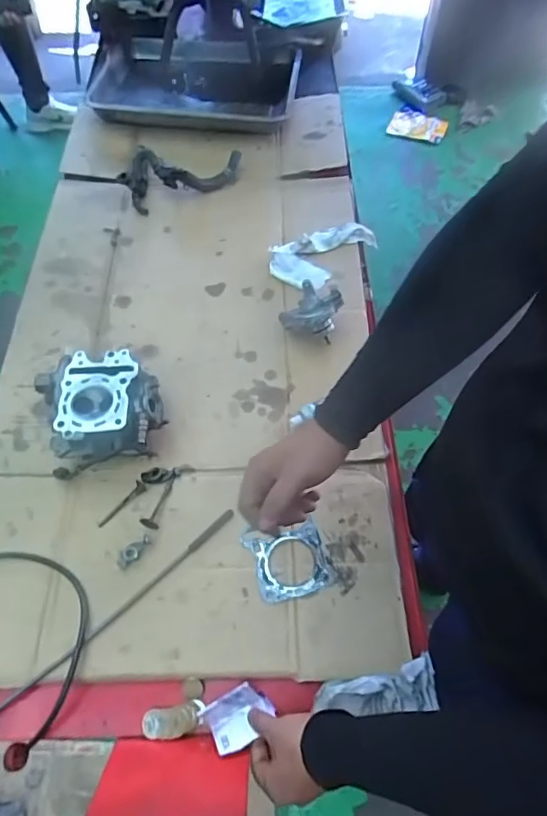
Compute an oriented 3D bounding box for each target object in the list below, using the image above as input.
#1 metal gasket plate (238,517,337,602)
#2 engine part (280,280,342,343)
[{"bbox_3d":[0.019,0.198,0.664,0.096,0.006,0.099,-18,63,-6],"label":"metal gasket plate"},{"bbox_3d":[0.063,-0.161,0.819,0.087,0.059,0.093,0,61,1],"label":"engine part"}]

